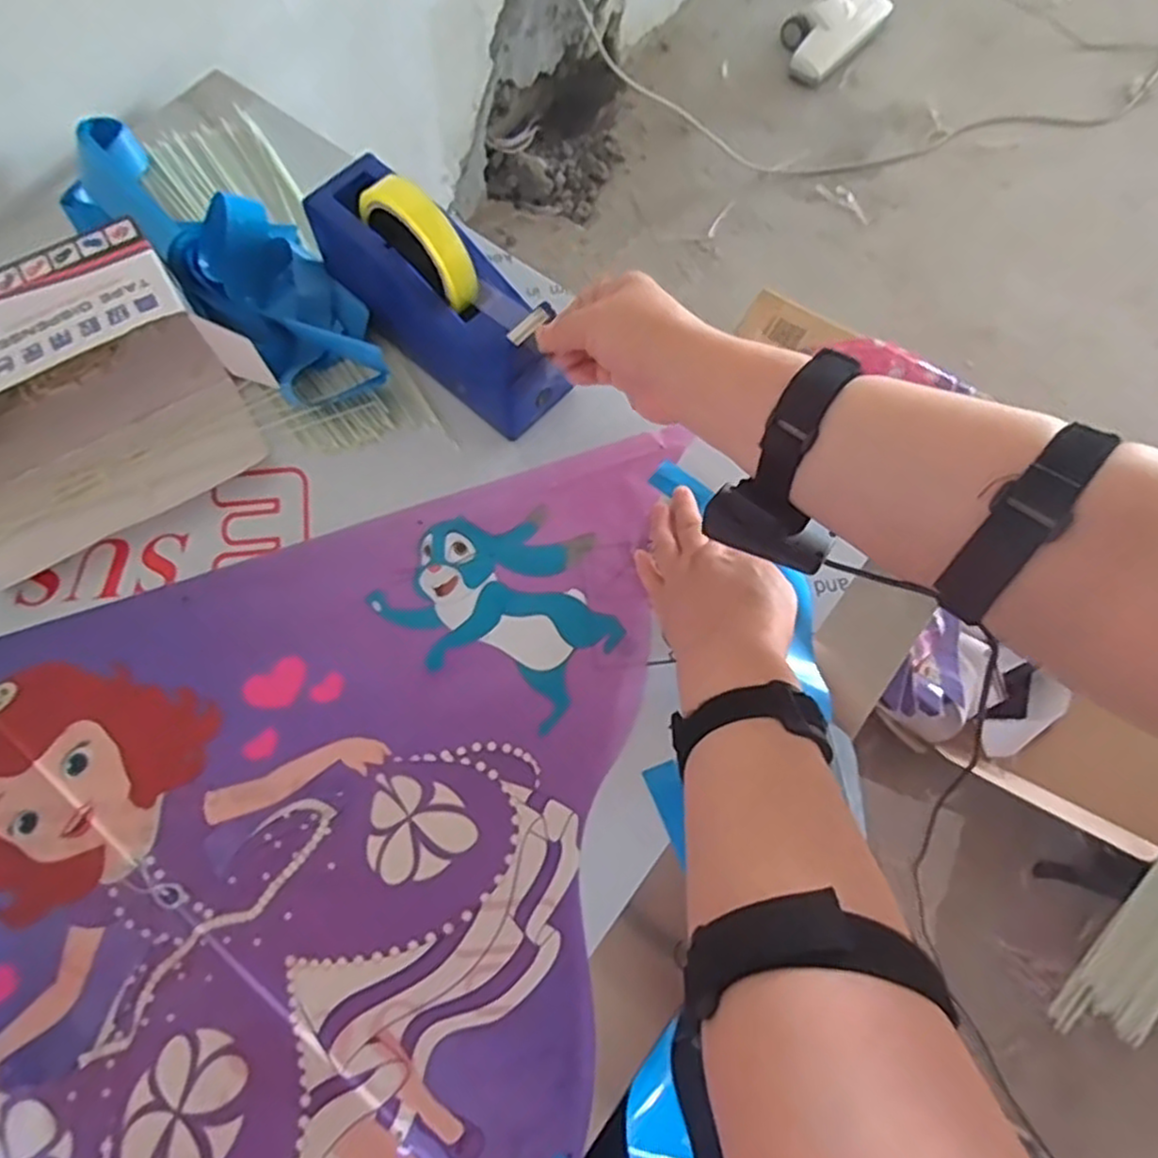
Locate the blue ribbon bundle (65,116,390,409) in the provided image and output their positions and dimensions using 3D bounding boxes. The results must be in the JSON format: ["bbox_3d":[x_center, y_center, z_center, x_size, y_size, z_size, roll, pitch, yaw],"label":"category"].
[{"bbox_3d":[-0.286,-0.265,0.578,0.346,0.067,0.106,38,75,11],"label":"blue ribbon bundle"}]

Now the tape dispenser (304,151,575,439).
[{"bbox_3d":[-0.100,-0.206,0.515,0.196,0.123,0.061,42,76,13],"label":"tape dispenser"}]

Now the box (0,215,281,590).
[{"bbox_3d":[-0.371,-0.127,0.523,0.265,0.078,0.179,-30,74,-10],"label":"box"}]

